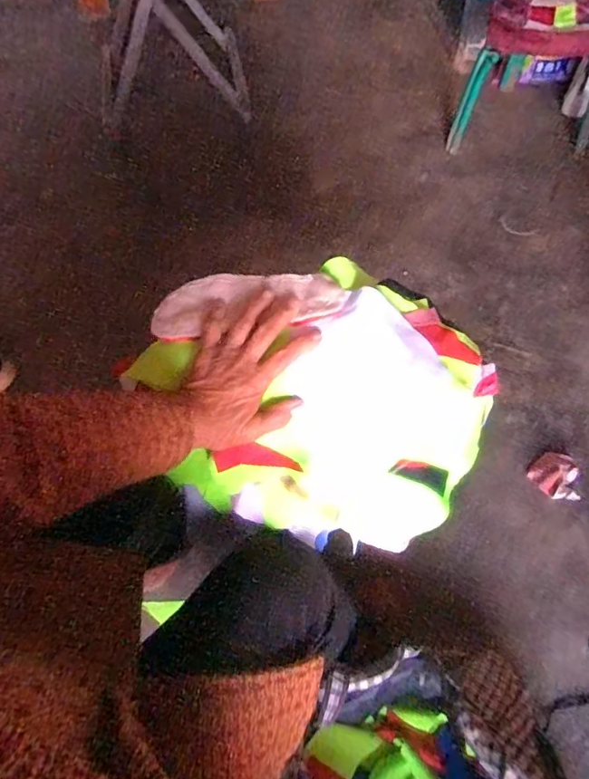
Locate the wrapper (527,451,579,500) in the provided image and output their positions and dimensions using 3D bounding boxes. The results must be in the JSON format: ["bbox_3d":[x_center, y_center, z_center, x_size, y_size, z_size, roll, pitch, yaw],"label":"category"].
[{"bbox_3d":[0.478,0.161,0.952,0.081,0.038,0.087,-36,66,-17],"label":"wrapper"}]

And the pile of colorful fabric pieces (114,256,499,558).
[{"bbox_3d":[0.014,0.002,0.539,0.352,0.144,0.261,19,63,12],"label":"pile of colorful fabric pieces"}]

